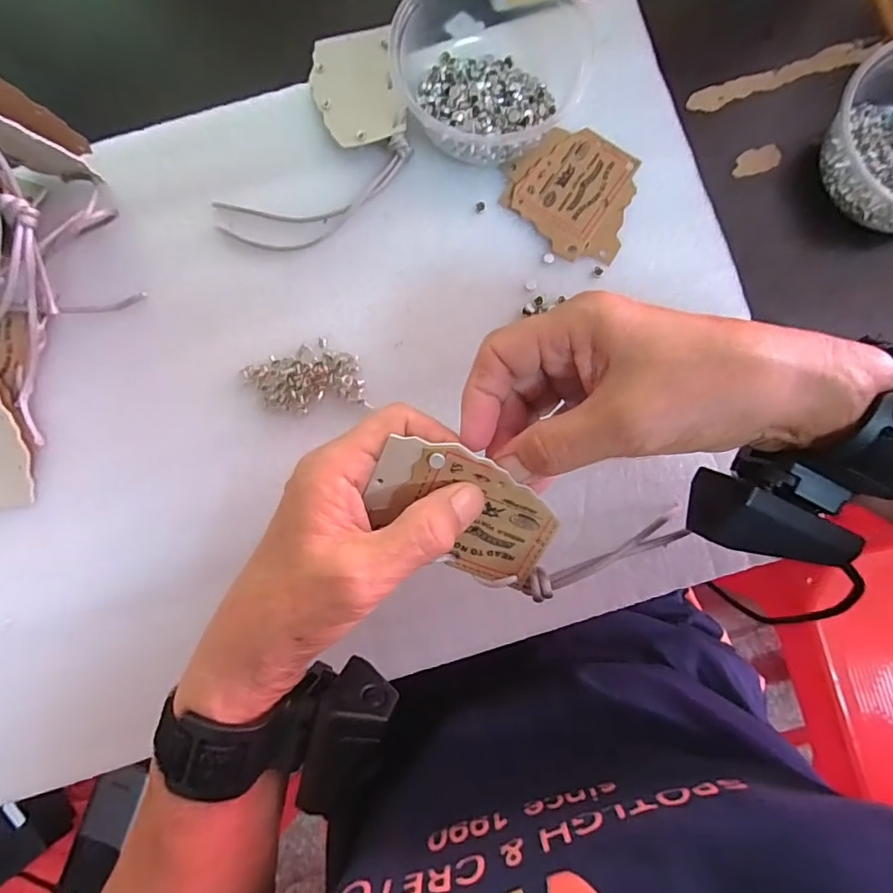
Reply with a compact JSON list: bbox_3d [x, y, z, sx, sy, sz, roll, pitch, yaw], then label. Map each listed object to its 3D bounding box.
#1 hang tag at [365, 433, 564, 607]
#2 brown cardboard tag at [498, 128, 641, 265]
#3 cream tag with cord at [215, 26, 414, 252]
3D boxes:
[{"bbox_3d":[0.011,0.032,0.226,0.090,0.006,0.054,24,111,-11],"label":"hang tag"},{"bbox_3d":[0.077,-0.159,0.320,0.079,0.004,0.078,24,85,3],"label":"brown cardboard tag"},{"bbox_3d":[-0.068,-0.192,0.322,0.090,0.009,0.166,27,86,3],"label":"cream tag with cord"}]

